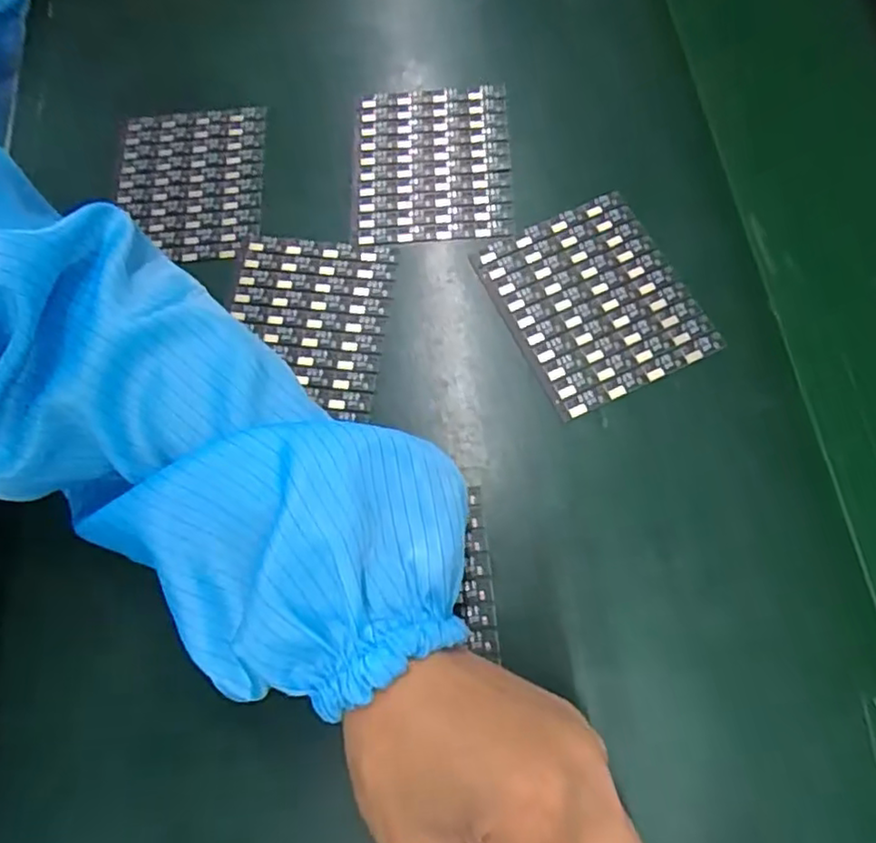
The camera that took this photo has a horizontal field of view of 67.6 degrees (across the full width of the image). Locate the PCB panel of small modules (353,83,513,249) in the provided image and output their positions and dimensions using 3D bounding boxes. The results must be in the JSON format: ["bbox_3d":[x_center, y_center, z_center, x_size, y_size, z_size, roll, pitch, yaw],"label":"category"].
[{"bbox_3d":[-0.004,-0.141,0.357,0.084,0.010,0.103,-3,70,1],"label":"PCB panel of small modules"}]

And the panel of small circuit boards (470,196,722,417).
[{"bbox_3d":[0.075,-0.059,0.319,0.084,0.009,0.099,-24,71,-6],"label":"panel of small circuit boards"}]

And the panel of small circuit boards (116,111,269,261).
[{"bbox_3d":[-0.139,-0.132,0.367,0.083,0.004,0.096,-3,73,5],"label":"panel of small circuit boards"}]

